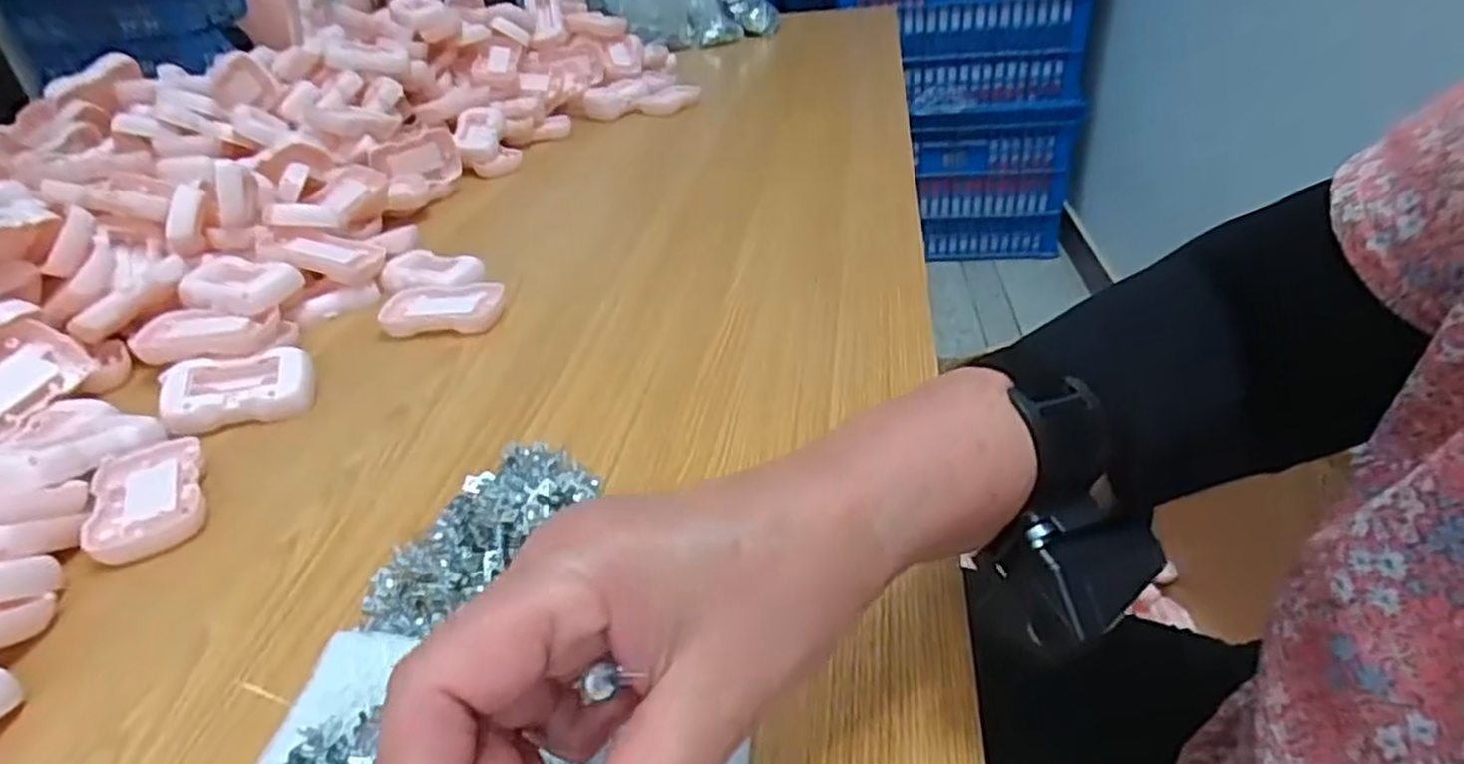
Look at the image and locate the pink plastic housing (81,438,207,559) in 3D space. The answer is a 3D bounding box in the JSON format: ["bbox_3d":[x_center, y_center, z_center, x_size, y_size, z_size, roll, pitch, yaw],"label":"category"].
[{"bbox_3d":[-0.321,0.063,0.439,0.051,0.014,0.090,-21,37,-23],"label":"pink plastic housing"}]

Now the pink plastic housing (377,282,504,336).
[{"bbox_3d":[-0.218,-0.058,0.602,0.086,0.013,0.058,-1,33,5],"label":"pink plastic housing"}]

